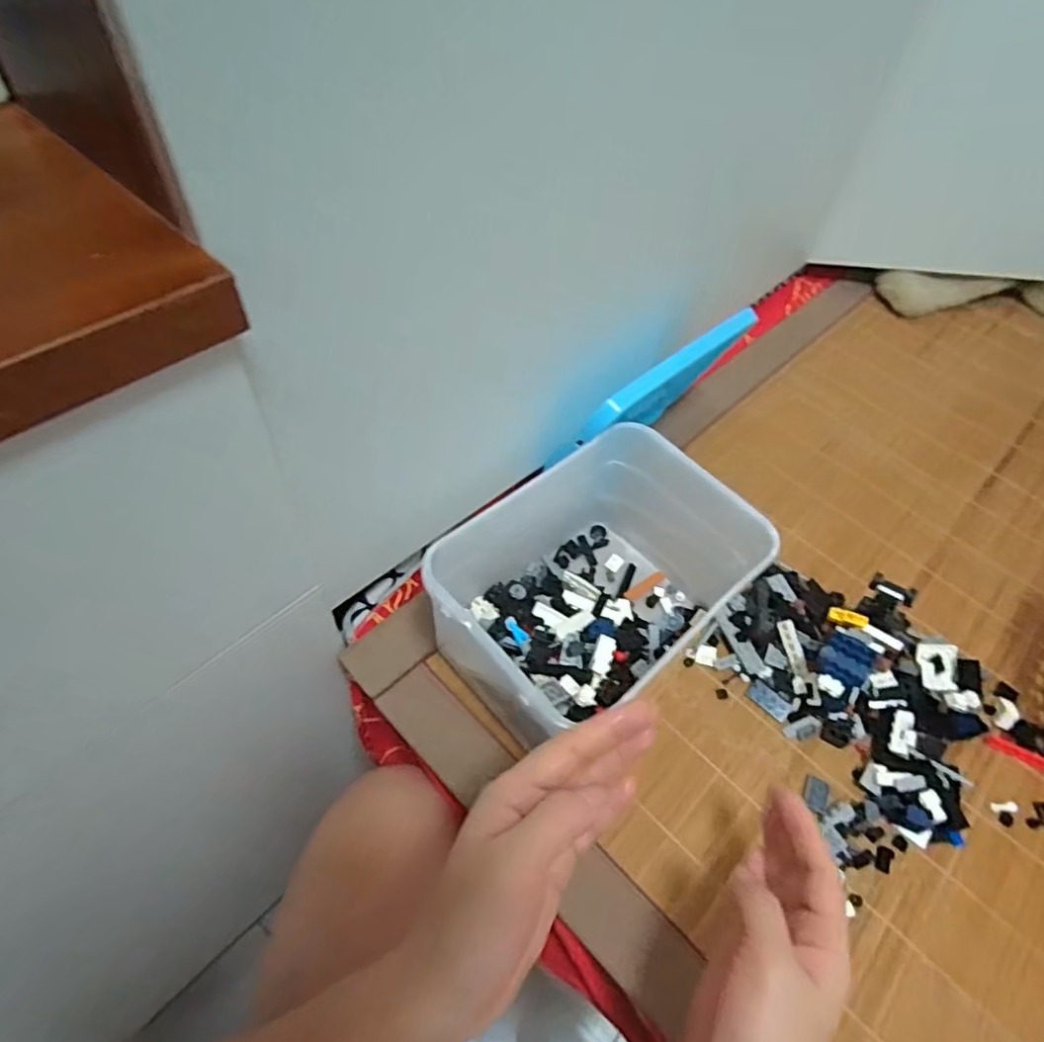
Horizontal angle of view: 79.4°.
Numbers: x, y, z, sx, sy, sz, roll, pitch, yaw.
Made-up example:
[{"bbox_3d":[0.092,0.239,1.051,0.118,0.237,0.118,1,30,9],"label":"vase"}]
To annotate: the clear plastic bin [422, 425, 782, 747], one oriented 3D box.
[{"bbox_3d":[0.051,0.053,0.455,0.214,0.120,0.148,-33,62,-26],"label":"clear plastic bin"}]

